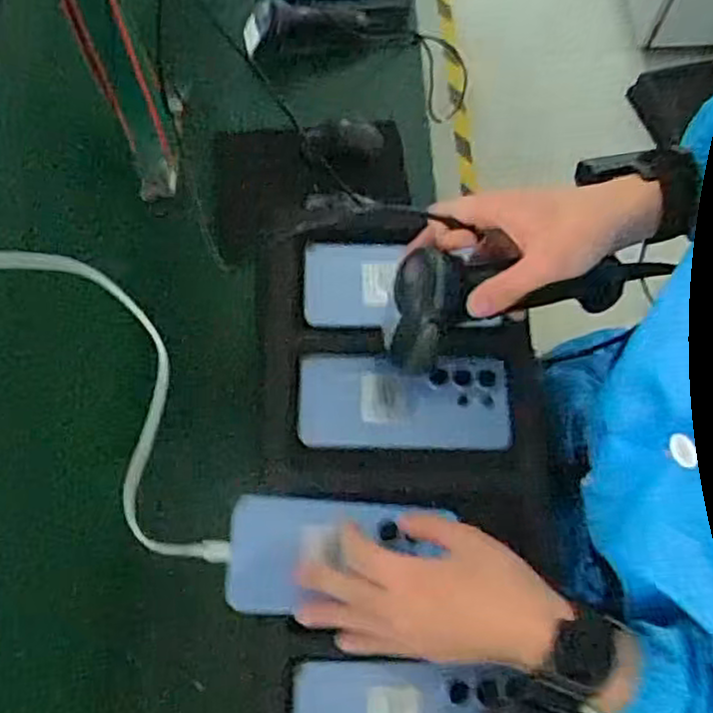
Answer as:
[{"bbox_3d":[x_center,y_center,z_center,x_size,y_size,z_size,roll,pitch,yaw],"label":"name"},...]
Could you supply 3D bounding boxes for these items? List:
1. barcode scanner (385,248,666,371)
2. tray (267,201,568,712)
[{"bbox_3d":[0.118,-0.036,0.490,0.188,0.059,0.073,-7,67,-3],"label":"barcode scanner"},{"bbox_3d":[0.044,0.095,0.529,0.216,0.040,0.481,-3,67,-1],"label":"tray"}]

